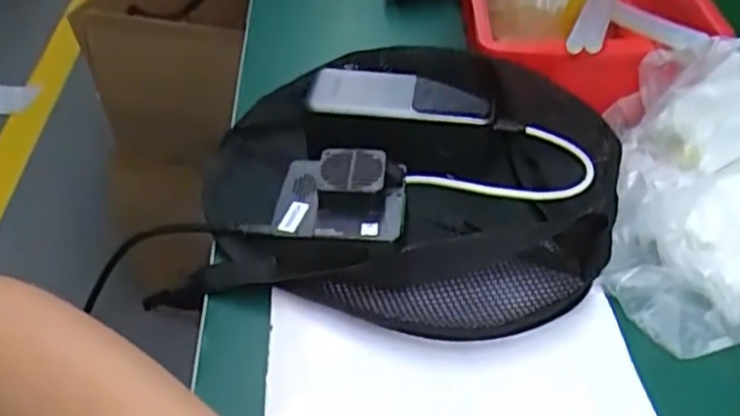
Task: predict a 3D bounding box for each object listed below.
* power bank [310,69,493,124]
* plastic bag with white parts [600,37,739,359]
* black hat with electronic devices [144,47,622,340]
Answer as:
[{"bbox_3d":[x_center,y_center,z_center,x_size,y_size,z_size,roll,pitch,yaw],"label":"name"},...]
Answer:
[{"bbox_3d":[0.020,-0.077,0.509,0.125,0.016,0.052,6,43,7],"label":"power bank"},{"bbox_3d":[0.203,-0.011,0.430,0.135,0.093,0.176,15,46,19],"label":"plastic bag with white parts"},{"bbox_3d":[0.016,-0.019,0.481,0.277,0.074,0.214,5,44,9],"label":"black hat with electronic devices"}]

